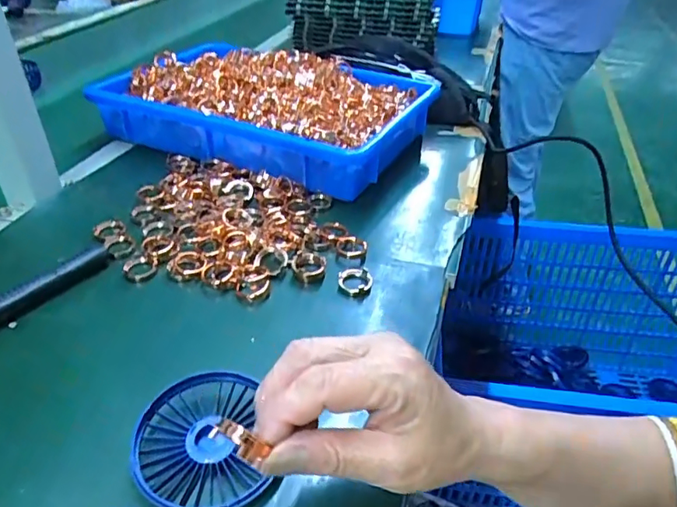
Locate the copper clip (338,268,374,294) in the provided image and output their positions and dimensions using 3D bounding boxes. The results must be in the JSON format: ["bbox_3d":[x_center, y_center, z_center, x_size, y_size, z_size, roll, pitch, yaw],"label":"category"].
[{"bbox_3d":[0.014,0.024,0.440,0.028,0.010,0.026,0,37,-2],"label":"copper clip"}]

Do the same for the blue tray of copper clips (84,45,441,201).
[{"bbox_3d":[-0.081,-0.189,0.650,0.349,0.082,0.254,18,40,21],"label":"blue tray of copper clips"}]

